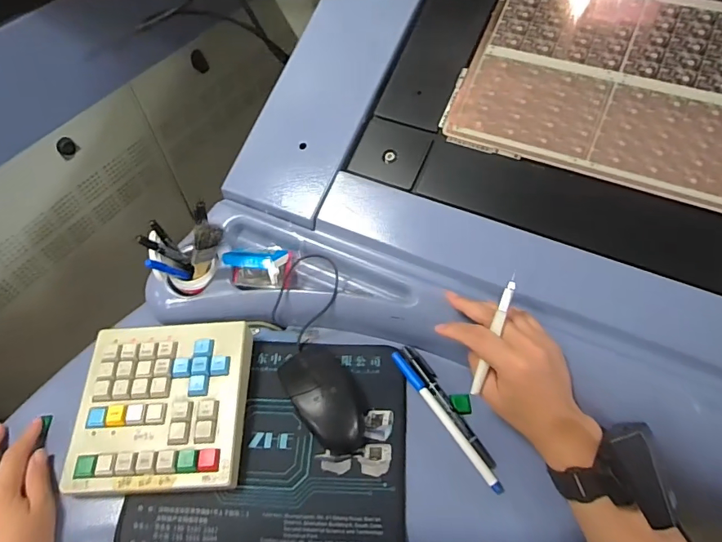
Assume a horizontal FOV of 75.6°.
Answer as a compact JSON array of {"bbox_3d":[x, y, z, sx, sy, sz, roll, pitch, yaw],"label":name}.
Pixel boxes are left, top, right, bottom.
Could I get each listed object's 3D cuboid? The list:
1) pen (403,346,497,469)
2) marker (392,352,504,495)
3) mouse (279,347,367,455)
[{"bbox_3d":[0.085,0.131,0.464,0.018,0.009,0.140,-26,58,-16],"label":"pen"},{"bbox_3d":[0.080,0.142,0.452,0.011,0.009,0.159,-29,59,-18],"label":"marker"},{"bbox_3d":[-0.036,0.121,0.464,0.062,0.033,0.115,-28,58,-18],"label":"mouse"}]

